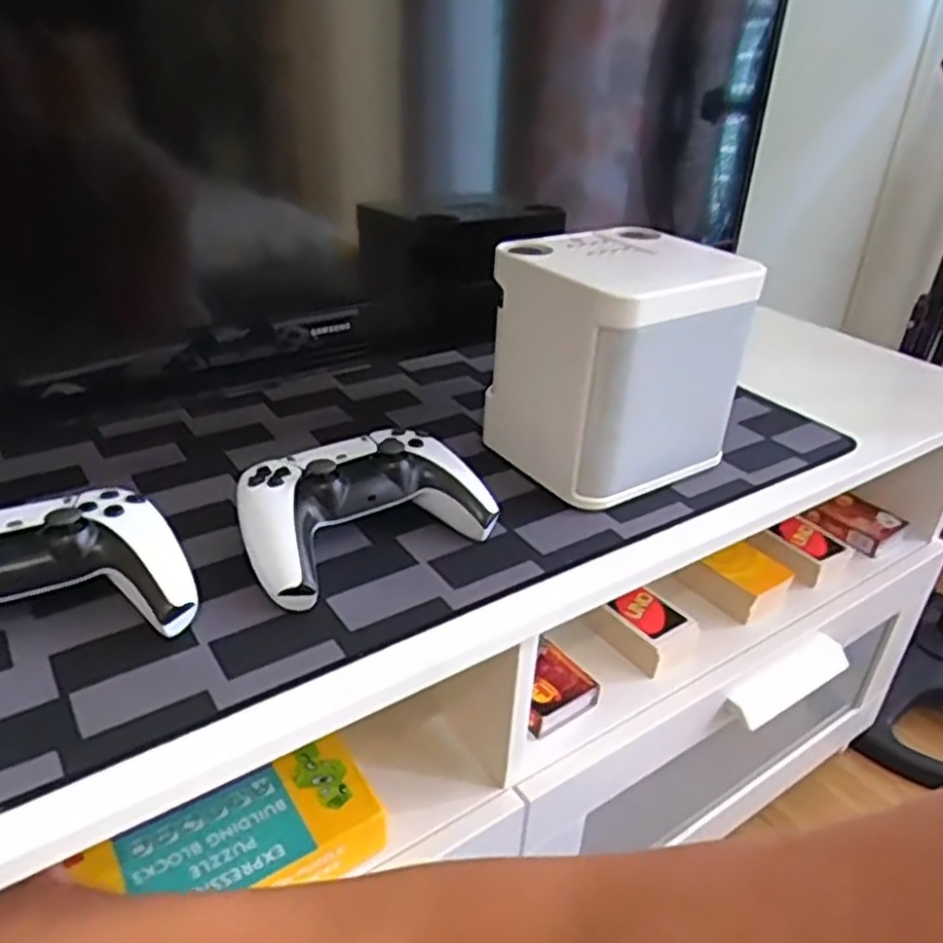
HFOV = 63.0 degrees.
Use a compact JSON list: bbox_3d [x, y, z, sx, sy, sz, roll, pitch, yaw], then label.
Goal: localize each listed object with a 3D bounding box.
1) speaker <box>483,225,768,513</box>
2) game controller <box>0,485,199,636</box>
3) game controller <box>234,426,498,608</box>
[{"bbox_3d":[0.110,-0.078,0.568,0.147,0.161,0.136,-16,35,-32],"label":"speaker"},{"bbox_3d":[-0.233,0.058,0.405,0.154,0.056,0.090,-12,33,-27],"label":"game controller"},{"bbox_3d":[-0.068,0.021,0.487,0.155,0.056,0.098,-15,35,-32],"label":"game controller"}]

